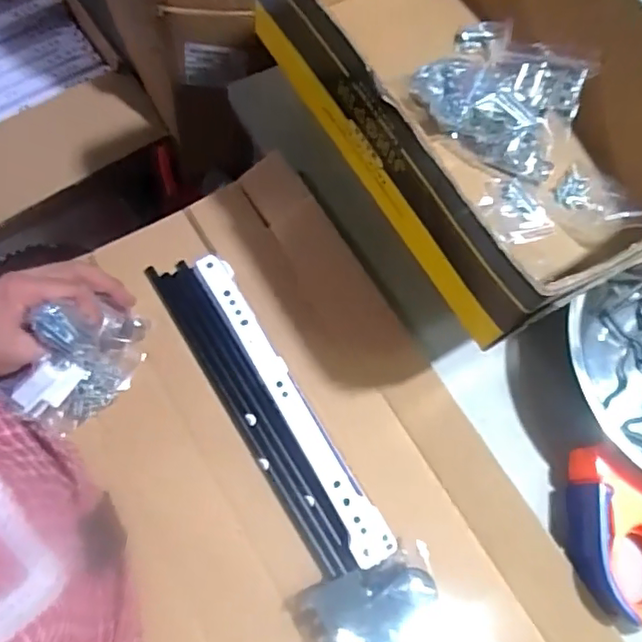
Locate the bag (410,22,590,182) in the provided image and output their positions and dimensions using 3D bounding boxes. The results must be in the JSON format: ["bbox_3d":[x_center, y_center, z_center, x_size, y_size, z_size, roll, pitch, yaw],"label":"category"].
[{"bbox_3d":[0.151,-0.193,0.500,0.127,0.040,0.112,31,70,5],"label":"bag"}]

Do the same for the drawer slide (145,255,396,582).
[{"bbox_3d":[-0.047,0.070,0.513,0.061,0.021,0.305,-30,76,-16],"label":"drawer slide"}]

